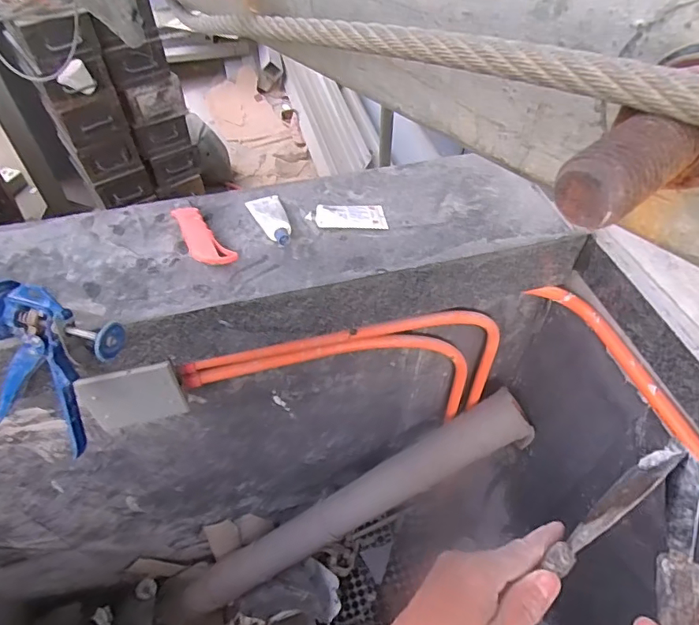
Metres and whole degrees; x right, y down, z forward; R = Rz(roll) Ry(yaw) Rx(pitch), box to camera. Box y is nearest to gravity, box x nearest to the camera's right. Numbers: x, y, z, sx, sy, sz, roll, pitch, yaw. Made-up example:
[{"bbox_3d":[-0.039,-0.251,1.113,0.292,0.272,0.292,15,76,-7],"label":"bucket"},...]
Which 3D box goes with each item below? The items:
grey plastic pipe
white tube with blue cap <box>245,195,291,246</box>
[{"bbox_3d":[-0.036,0.479,1.140,1.020,0.132,0.129,-36,50,18],"label":"grey plastic pipe"},{"bbox_3d":[-0.103,-0.127,0.662,0.043,0.027,0.107,-19,53,-16],"label":"white tube with blue cap"}]

